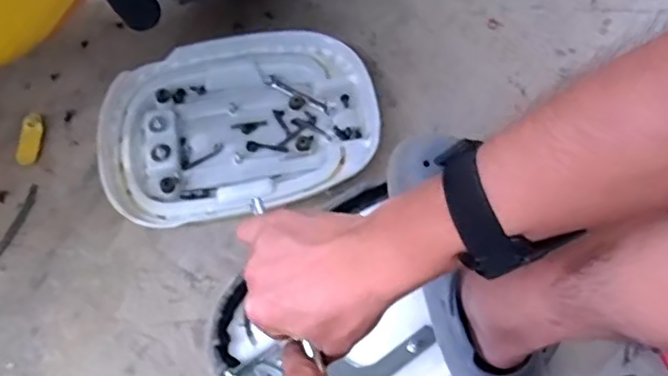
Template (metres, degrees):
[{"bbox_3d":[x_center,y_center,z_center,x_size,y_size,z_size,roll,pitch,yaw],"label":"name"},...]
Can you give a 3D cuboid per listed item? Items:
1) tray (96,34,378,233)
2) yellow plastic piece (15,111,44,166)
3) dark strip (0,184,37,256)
[{"bbox_3d":[-0.130,-0.082,0.854,0.358,0.041,0.264,-8,63,-3],"label":"tray"},{"bbox_3d":[-0.409,-0.067,0.866,0.027,0.017,0.072,-1,63,1],"label":"yellow plastic piece"},{"bbox_3d":[-0.411,0.048,0.818,0.026,0.004,0.118,23,66,12],"label":"dark strip"}]

